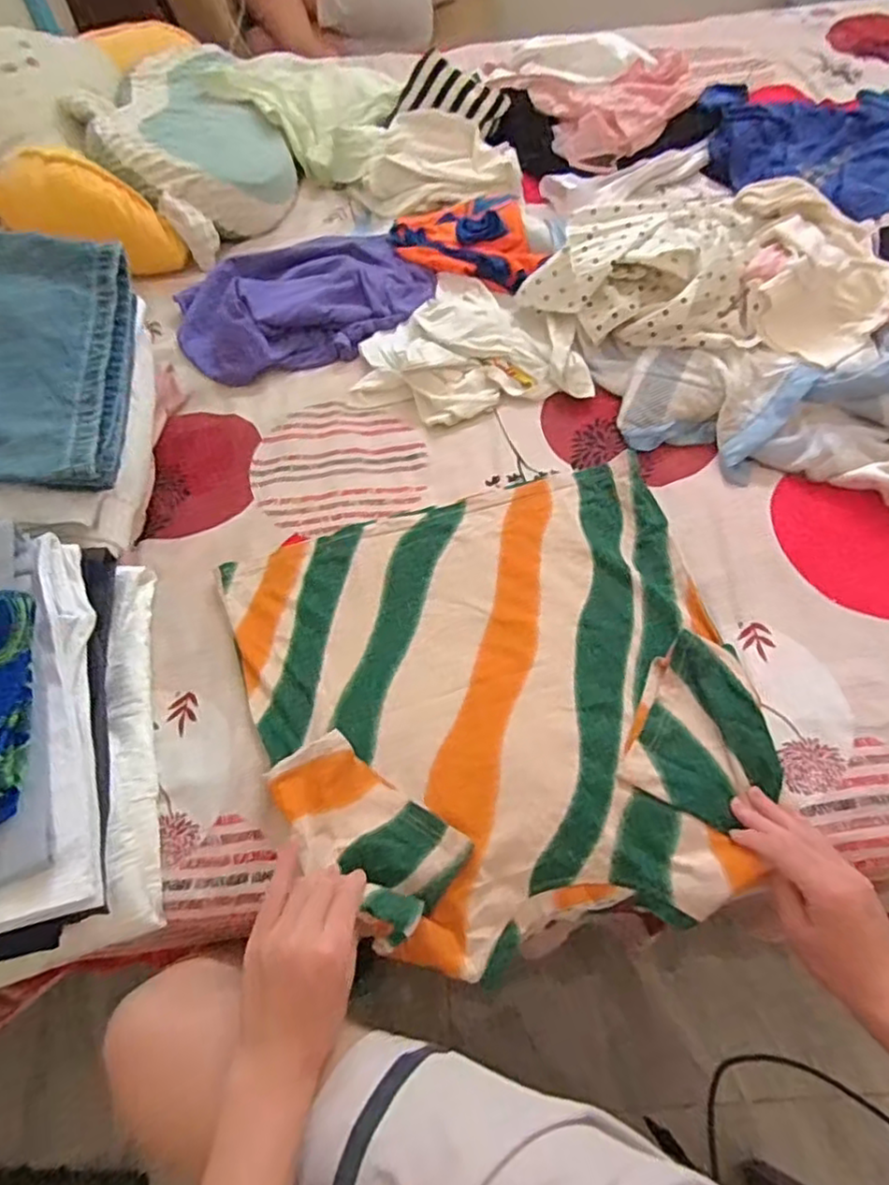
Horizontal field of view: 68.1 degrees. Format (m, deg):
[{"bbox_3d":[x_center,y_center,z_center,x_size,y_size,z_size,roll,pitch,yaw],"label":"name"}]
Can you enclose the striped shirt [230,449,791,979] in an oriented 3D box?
[{"bbox_3d":[0.046,0.083,0.639,0.462,0.057,0.458,-14,58,-5],"label":"striped shirt"}]

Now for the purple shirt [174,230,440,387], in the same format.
[{"bbox_3d":[-0.215,-0.449,0.979,0.374,0.052,0.255,-25,59,-12],"label":"purple shirt"}]

